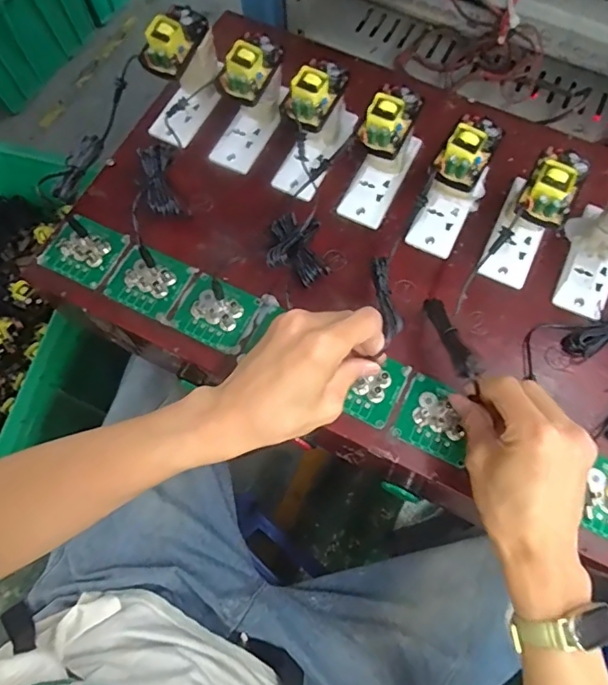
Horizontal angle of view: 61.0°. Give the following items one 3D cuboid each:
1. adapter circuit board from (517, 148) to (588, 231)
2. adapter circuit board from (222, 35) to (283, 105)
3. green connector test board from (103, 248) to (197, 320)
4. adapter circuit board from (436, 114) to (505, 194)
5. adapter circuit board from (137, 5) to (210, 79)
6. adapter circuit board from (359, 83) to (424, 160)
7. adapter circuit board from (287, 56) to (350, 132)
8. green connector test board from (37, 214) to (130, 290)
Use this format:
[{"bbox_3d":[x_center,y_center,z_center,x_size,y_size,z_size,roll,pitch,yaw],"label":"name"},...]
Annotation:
[{"bbox_3d":[0.206,-0.131,0.425,0.039,0.026,0.066,27,73,11],"label":"adapter circuit board"},{"bbox_3d":[-0.047,-0.251,0.470,0.033,0.032,0.061,26,73,10],"label":"adapter circuit board"},{"bbox_3d":[-0.148,-0.060,0.490,0.069,0.007,0.058,25,73,10],"label":"green connector test board"},{"bbox_3d":[0.140,-0.163,0.436,0.037,0.026,0.062,29,74,11],"label":"adapter circuit board"},{"bbox_3d":[-0.122,-0.284,0.485,0.036,0.032,0.066,29,73,11],"label":"adapter circuit board"},{"bbox_3d":[0.075,-0.195,0.447,0.037,0.028,0.059,25,73,10],"label":"adapter circuit board"},{"bbox_3d":[0.011,-0.223,0.461,0.037,0.026,0.067,24,73,10],"label":"adapter circuit board"},{"bbox_3d":[-0.215,-0.091,0.503,0.067,0.010,0.063,25,73,10],"label":"green connector test board"}]

